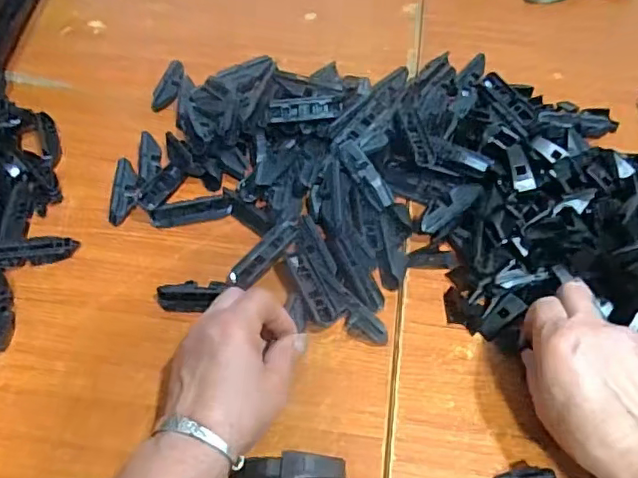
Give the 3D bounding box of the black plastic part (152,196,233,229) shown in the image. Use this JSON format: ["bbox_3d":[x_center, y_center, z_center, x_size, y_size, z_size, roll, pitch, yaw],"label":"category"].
[{"bbox_3d":[-0.116,-0.025,0.517,0.072,0.019,0.014,-11,52,-9],"label":"black plastic part"}]

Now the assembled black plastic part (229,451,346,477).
[{"bbox_3d":[-0.020,0.155,0.371,0.074,0.021,0.021,-2,51,-3],"label":"assembled black plastic part"}]

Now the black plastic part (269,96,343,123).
[{"bbox_3d":[-0.013,-0.127,0.554,0.071,0.011,0.024,-6,86,-4],"label":"black plastic part"}]

